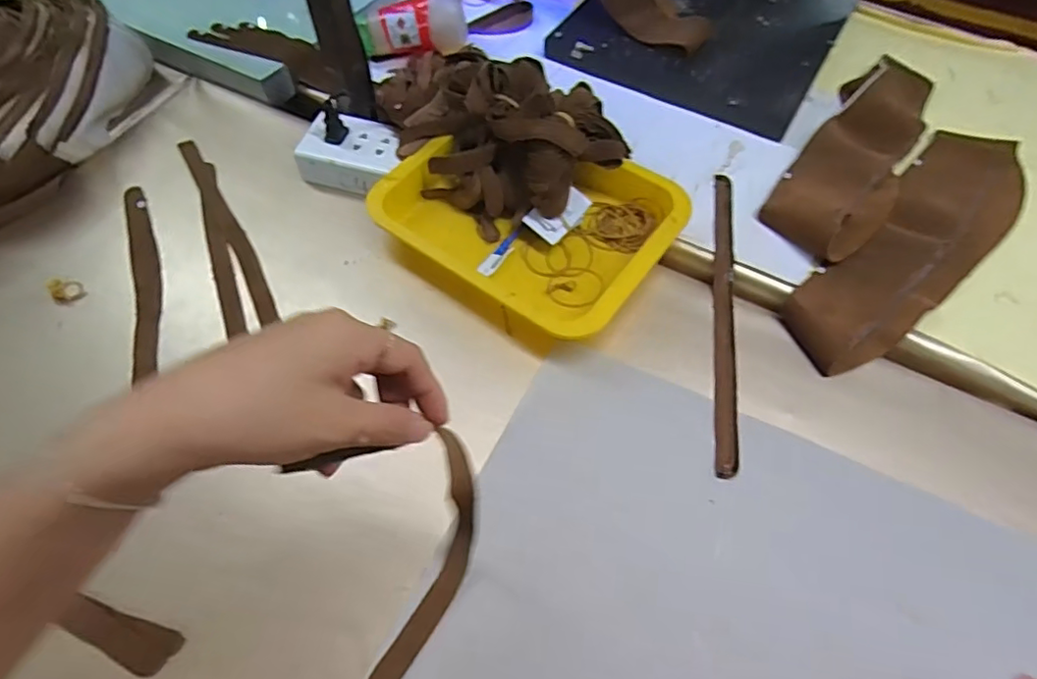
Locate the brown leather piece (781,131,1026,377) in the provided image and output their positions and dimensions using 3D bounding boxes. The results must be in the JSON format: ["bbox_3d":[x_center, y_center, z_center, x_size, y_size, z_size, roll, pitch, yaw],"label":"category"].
[{"bbox_3d":[0.380,-0.099,0.551,0.100,0.028,0.370,39,66,21],"label":"brown leather piece"}]

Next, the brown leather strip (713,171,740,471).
[{"bbox_3d":[0.184,-0.030,0.527,0.019,0.009,0.315,8,59,5],"label":"brown leather strip"}]

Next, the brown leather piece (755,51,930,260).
[{"bbox_3d":[0.350,-0.197,0.604,0.096,0.032,0.313,31,64,18],"label":"brown leather piece"}]

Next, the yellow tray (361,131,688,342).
[{"bbox_3d":[0.007,-0.113,0.553,0.251,0.046,0.189,32,64,19],"label":"yellow tray"}]

